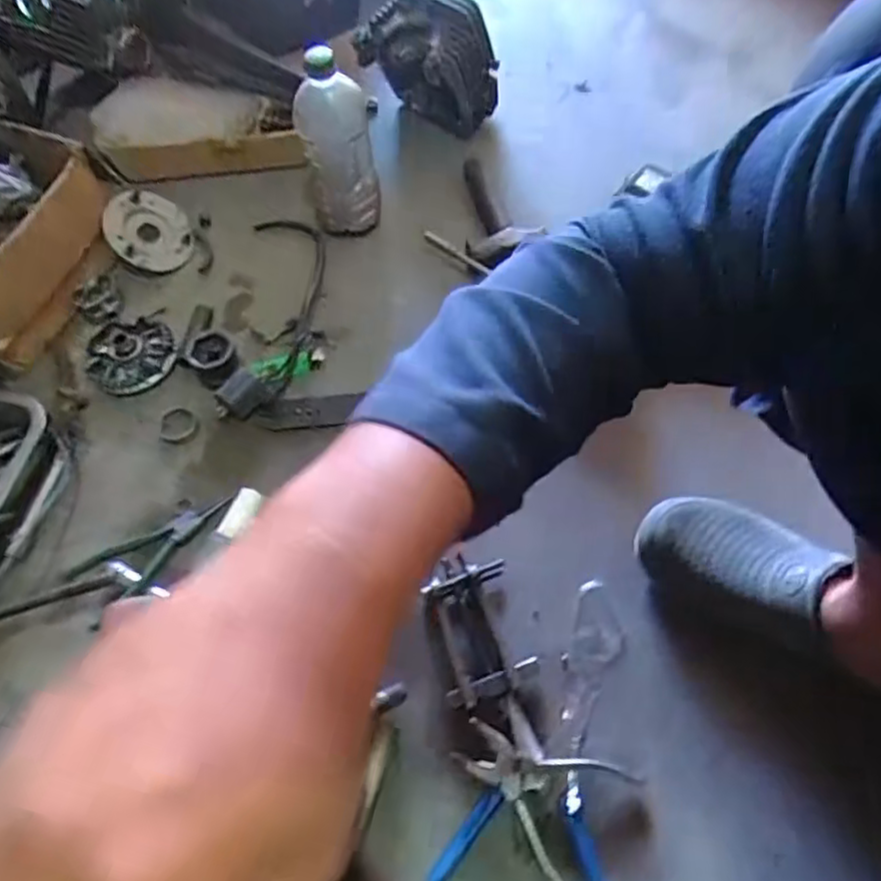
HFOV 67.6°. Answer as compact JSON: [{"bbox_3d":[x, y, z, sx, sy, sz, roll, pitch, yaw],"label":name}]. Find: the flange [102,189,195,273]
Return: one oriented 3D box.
[{"bbox_3d":[-0.361,-0.257,0.813,0.012,0.099,0.100,-7,45,48],"label":"flange"}]

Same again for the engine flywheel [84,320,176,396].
[{"bbox_3d":[-0.350,-0.097,0.746,0.096,0.024,0.088,-1,60,2],"label":"engine flywheel"}]

